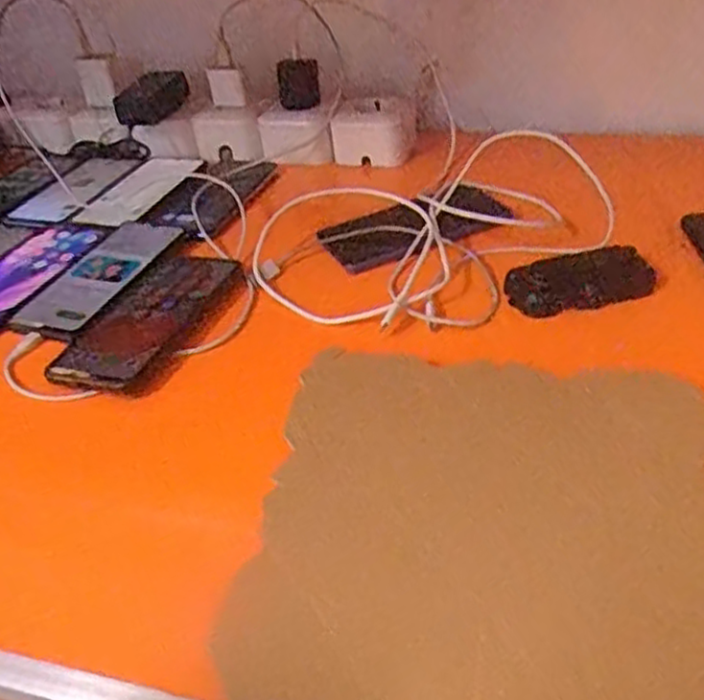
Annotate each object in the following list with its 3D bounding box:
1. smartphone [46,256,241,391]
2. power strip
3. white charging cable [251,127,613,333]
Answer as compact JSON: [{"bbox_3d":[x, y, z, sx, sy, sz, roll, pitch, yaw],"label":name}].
[{"bbox_3d":[-0.157,-0.029,0.578,0.080,0.010,0.177,12,41,22],"label":"smartphone"},{"bbox_3d":[-0.088,-0.239,0.815,0.312,0.058,0.055,2,39,11],"label":"power strip"},{"bbox_3d":[0.075,-0.099,0.618,0.314,0.040,0.209,-21,48,-10],"label":"white charging cable"}]

